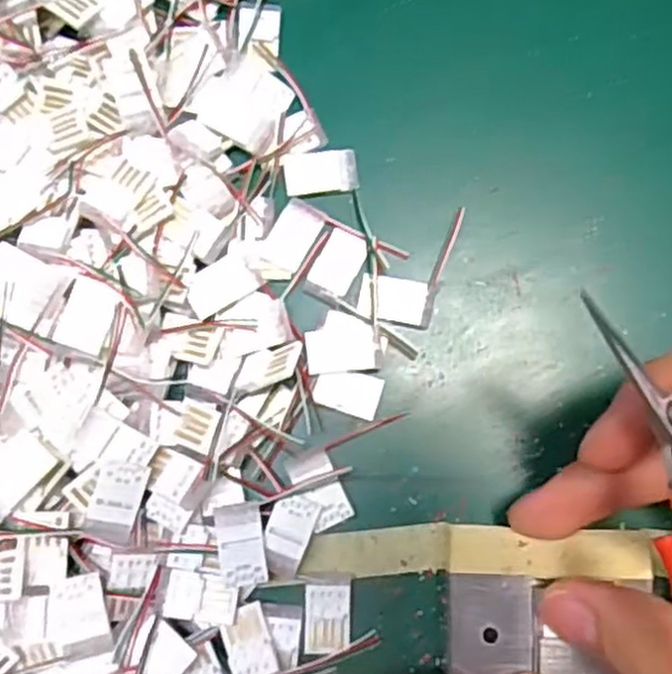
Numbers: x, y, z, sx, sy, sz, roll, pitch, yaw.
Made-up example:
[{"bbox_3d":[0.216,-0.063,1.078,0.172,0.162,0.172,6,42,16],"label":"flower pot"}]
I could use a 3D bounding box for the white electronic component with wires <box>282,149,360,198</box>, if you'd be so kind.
[{"bbox_3d":[-0.004,-0.046,0.206,0.020,0.004,0.012,-8,81,-1],"label":"white electronic component with wires"}]

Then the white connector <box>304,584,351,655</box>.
[{"bbox_3d":[-0.002,0.071,0.188,0.011,0.004,0.016,1,81,0],"label":"white connector"}]

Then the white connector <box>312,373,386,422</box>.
[{"bbox_3d":[0.003,0.014,0.196,0.017,0.004,0.011,16,82,3],"label":"white connector"}]

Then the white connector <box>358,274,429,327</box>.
[{"bbox_3d":[0.015,-0.010,0.199,0.018,0.004,0.012,8,82,2],"label":"white connector"}]

